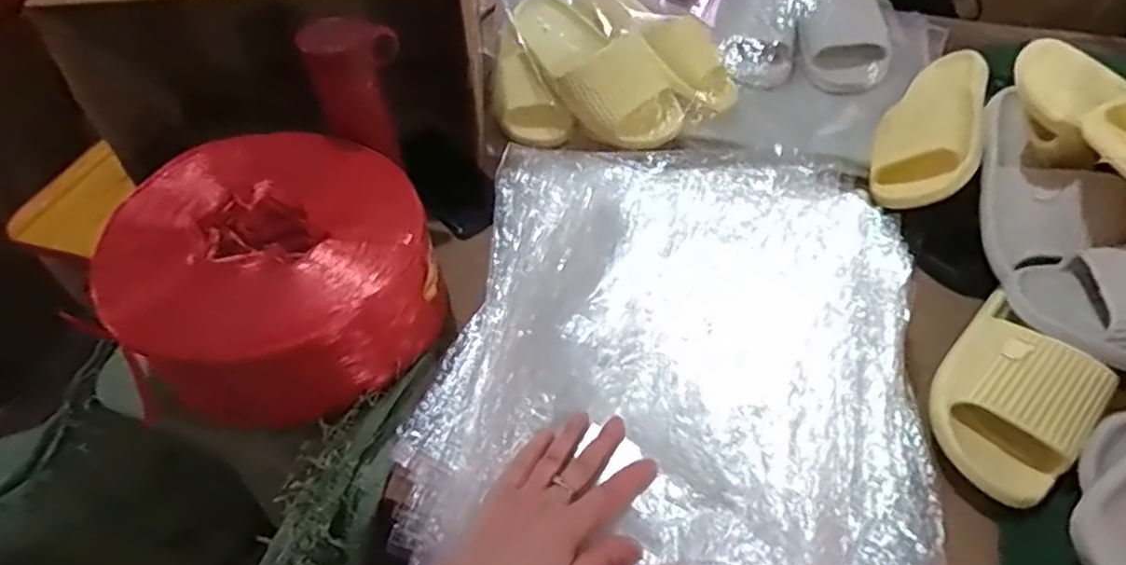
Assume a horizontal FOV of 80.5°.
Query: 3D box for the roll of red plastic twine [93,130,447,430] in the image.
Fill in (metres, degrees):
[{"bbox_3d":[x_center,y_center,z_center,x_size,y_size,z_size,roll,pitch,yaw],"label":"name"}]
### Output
[{"bbox_3d":[-0.265,-0.002,0.606,0.276,0.142,0.229,17,53,17],"label":"roll of red plastic twine"}]

